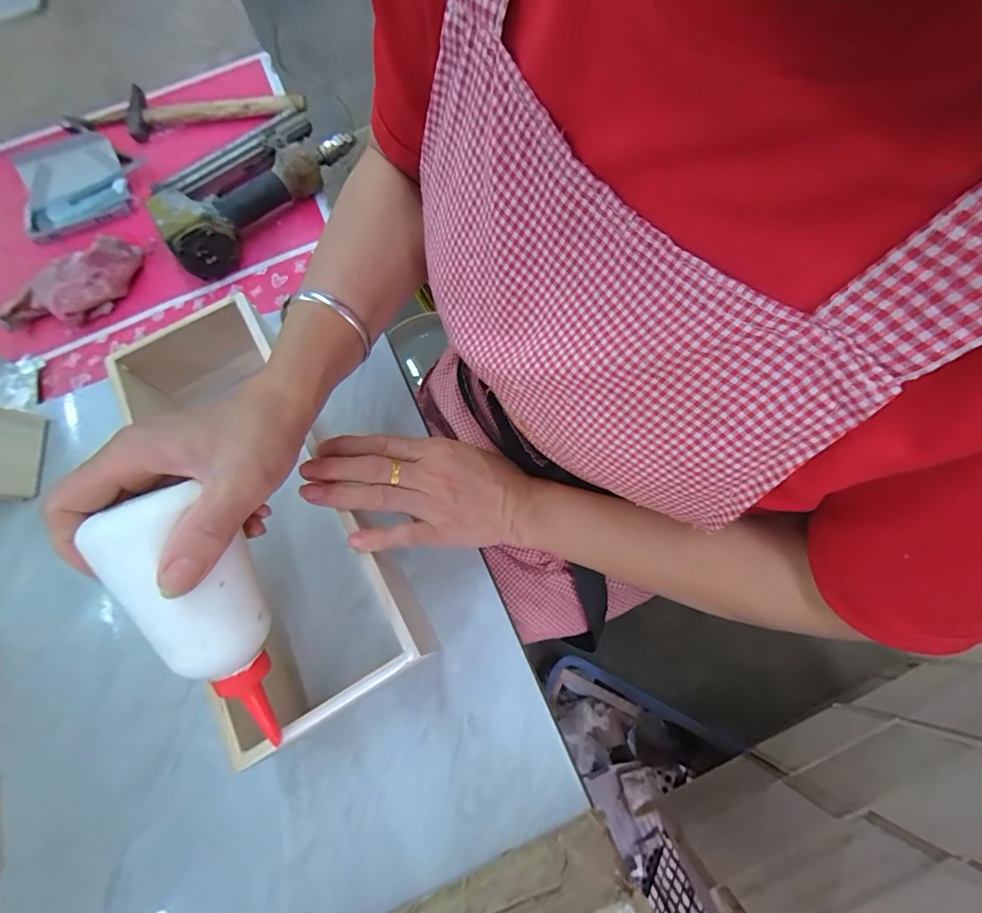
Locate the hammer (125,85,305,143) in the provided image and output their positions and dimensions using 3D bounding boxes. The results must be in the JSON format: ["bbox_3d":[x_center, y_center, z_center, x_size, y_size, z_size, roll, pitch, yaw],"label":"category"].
[{"bbox_3d":[-0.381,-0.485,0.618,0.250,0.034,0.082,0,69,4],"label":"hammer"}]

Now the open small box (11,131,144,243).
[{"bbox_3d":[-0.560,-0.374,0.596,0.153,0.026,0.160,-30,70,-8],"label":"open small box"}]

